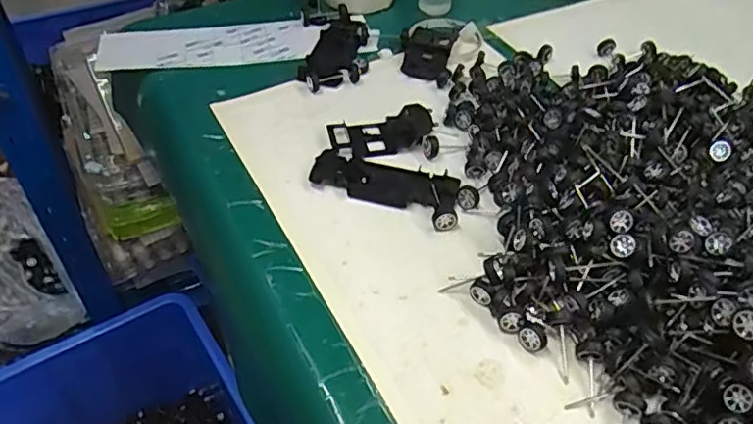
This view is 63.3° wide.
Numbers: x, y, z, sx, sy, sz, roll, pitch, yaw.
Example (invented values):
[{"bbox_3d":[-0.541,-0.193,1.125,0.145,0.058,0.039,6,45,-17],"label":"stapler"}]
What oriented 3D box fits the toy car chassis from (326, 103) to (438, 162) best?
[{"bbox_3d":[0.005,-0.073,0.560,0.095,0.012,0.048,-12,48,-11],"label":"toy car chassis"}]

